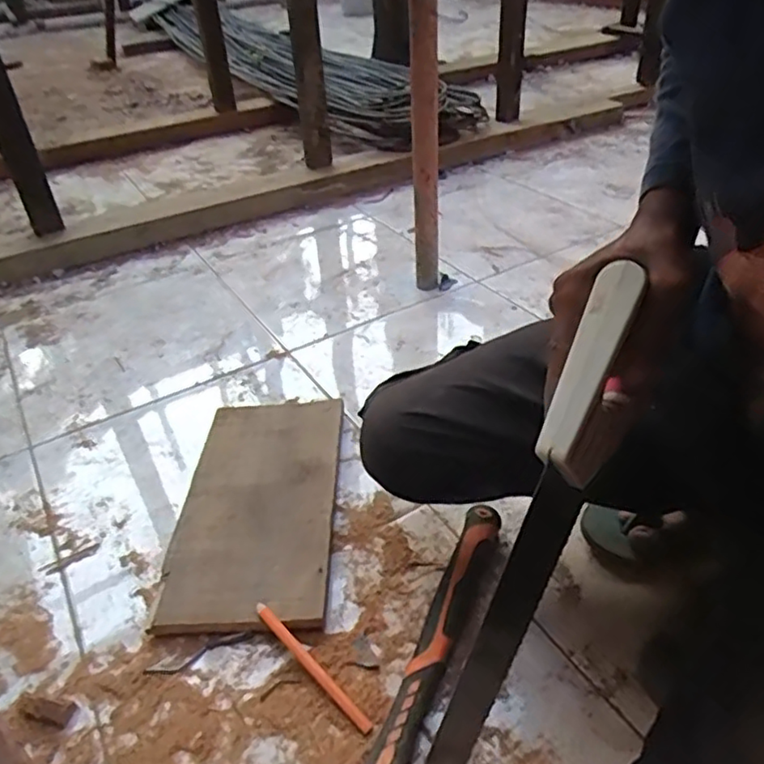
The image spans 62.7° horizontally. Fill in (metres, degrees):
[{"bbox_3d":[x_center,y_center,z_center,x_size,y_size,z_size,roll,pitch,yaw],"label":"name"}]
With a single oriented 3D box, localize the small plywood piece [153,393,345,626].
[{"bbox_3d":[-0.144,0.140,0.757,0.180,0.027,0.337,-3,38,1],"label":"small plywood piece"}]

